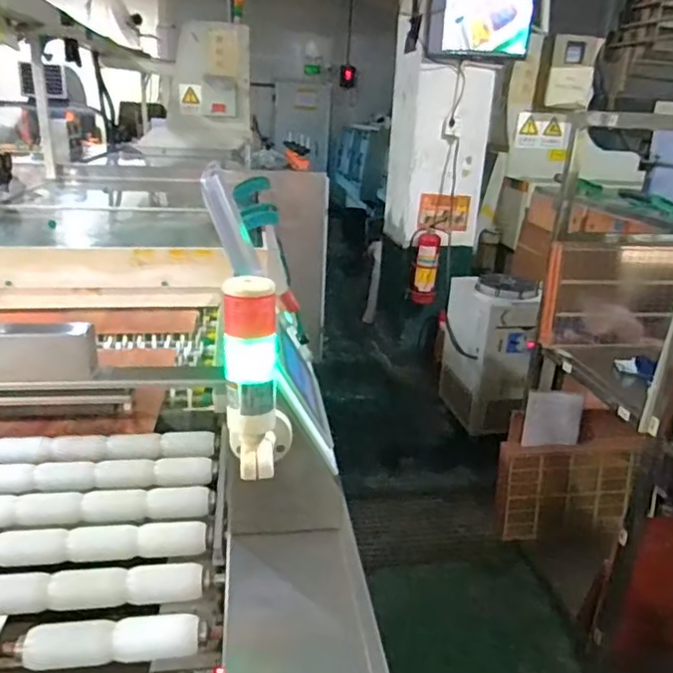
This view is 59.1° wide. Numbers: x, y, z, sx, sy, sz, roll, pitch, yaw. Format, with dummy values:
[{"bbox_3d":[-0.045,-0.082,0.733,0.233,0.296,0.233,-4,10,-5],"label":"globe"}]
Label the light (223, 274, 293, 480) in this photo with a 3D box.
[{"bbox_3d":[-0.081,0.039,0.602,0.056,0.200,0.077,6,21,9],"label":"light"}]

